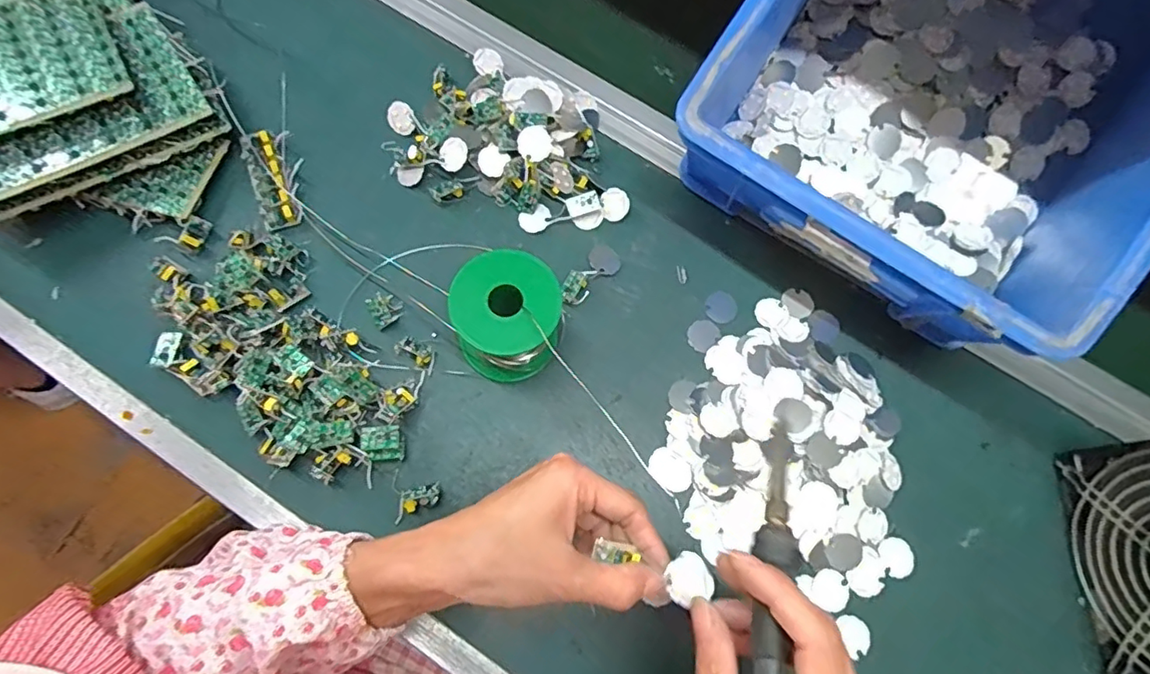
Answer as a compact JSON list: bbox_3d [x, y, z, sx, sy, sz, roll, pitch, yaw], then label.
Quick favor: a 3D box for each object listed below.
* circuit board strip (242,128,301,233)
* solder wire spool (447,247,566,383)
[{"bbox_3d":[-0.231,-0.118,0.427,0.025,0.009,0.082,-22,76,-10],"label":"circuit board strip"},{"bbox_3d":[-0.045,-0.012,0.379,0.064,0.074,0.067,1,73,-4],"label":"solder wire spool"}]

